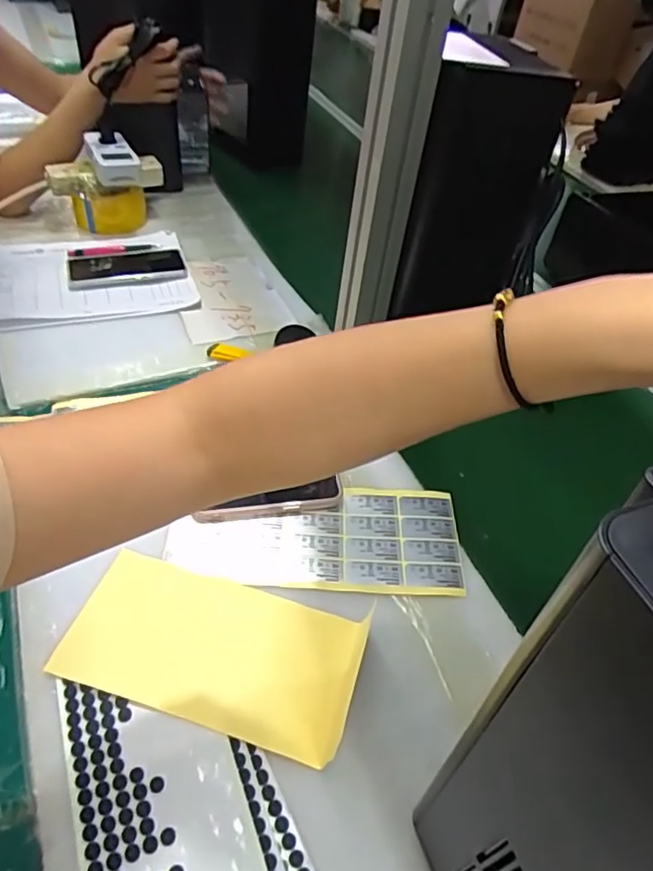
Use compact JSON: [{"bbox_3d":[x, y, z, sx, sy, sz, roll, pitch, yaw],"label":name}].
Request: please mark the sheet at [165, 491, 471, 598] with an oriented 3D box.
[{"bbox_3d":[-0.009,0.097,0.570,0.271,0.006,0.116,4,47,-4],"label":"sheet"}]

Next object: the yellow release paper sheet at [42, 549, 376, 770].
[{"bbox_3d":[-0.092,0.175,0.483,0.231,0.014,0.118,16,45,6],"label":"yellow release paper sheet"}]

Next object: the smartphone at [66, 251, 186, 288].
[{"bbox_3d":[-0.294,-0.245,0.869,0.162,0.012,0.075,-8,47,-17],"label":"smartphone"}]

